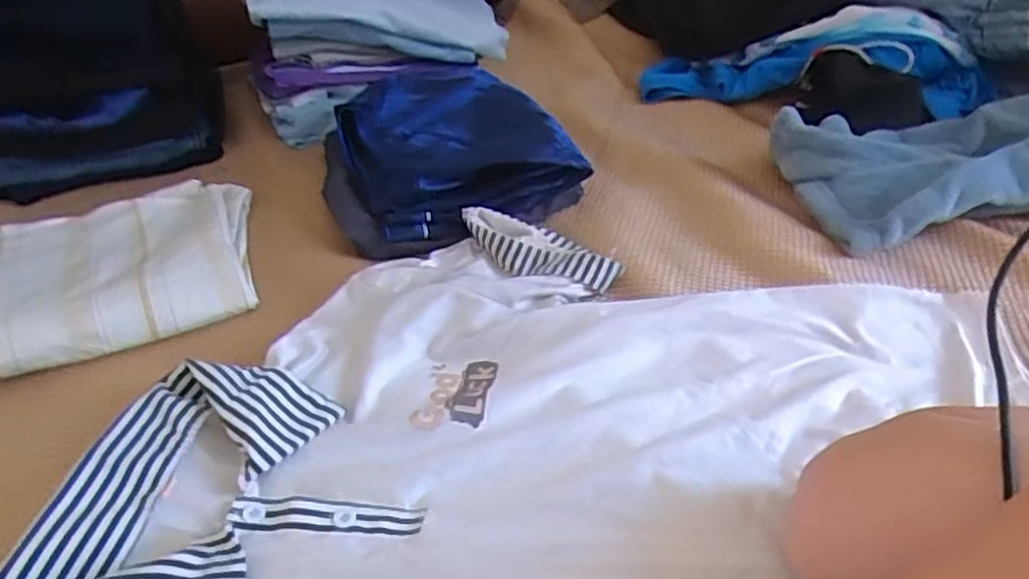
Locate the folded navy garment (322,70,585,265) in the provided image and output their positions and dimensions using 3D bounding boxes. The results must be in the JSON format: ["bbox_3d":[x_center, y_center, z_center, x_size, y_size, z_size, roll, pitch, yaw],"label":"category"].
[{"bbox_3d":[-0.084,-0.157,0.792,0.247,0.063,0.264,-14,41,-16],"label":"folded navy garment"}]

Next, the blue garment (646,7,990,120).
[{"bbox_3d":[0.359,-0.278,0.876,0.396,0.114,0.087,12,41,15],"label":"blue garment"}]

